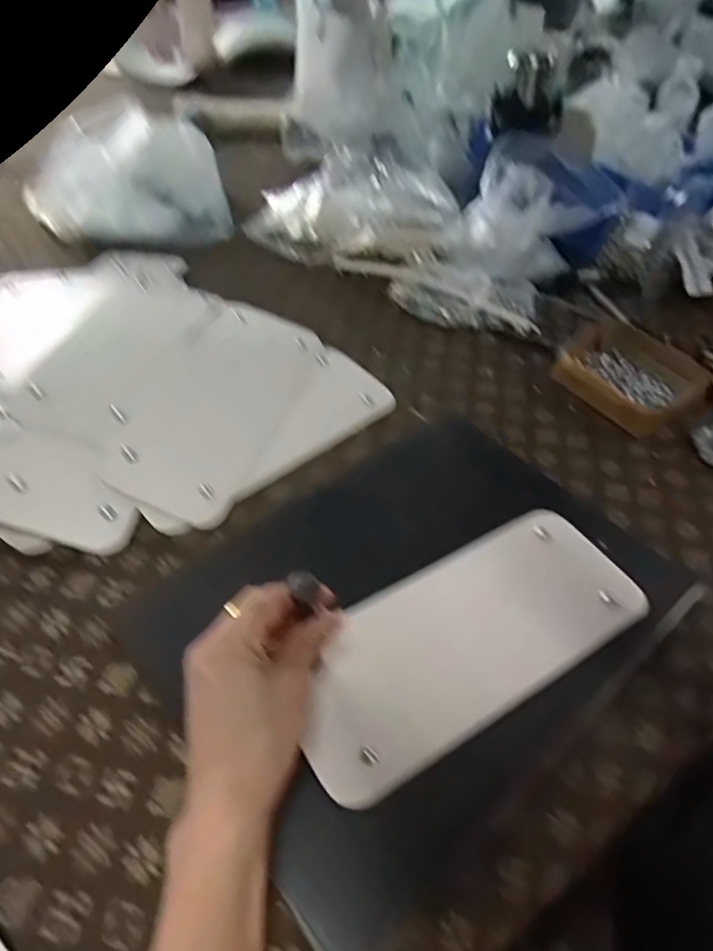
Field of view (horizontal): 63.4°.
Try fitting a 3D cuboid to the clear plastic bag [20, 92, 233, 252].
[{"bbox_3d":[-0.344,-0.450,0.862,0.284,0.117,0.245,-18,53,-17],"label":"clear plastic bag"}]

